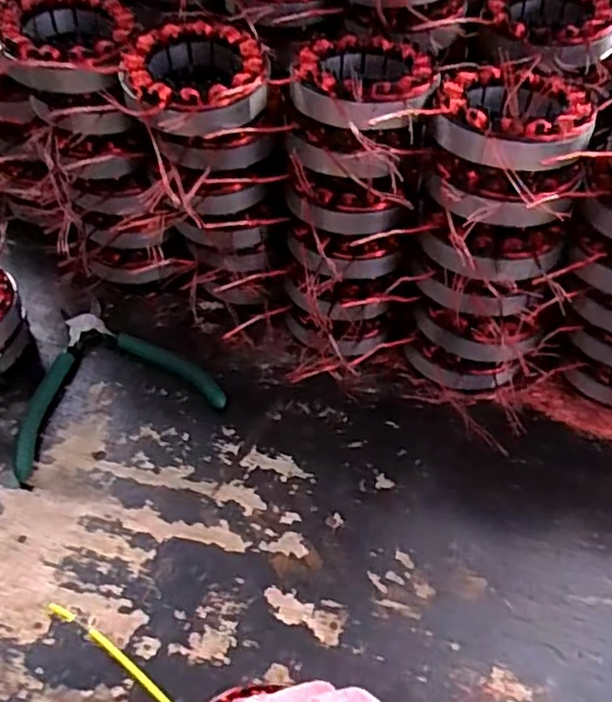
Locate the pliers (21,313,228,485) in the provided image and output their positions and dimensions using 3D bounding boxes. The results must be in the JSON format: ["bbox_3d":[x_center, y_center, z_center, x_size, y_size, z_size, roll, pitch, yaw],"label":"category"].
[{"bbox_3d":[-0.141,0.014,0.446,0.136,0.012,0.117,-19,54,-16],"label":"pliers"}]

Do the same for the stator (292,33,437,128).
[{"bbox_3d":[0.034,-0.158,0.383,0.085,0.037,0.083,0,51,-1],"label":"stator"}]

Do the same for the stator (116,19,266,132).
[{"bbox_3d":[-0.067,-0.163,0.384,0.083,0.027,0.093,-17,53,-15],"label":"stator"}]

